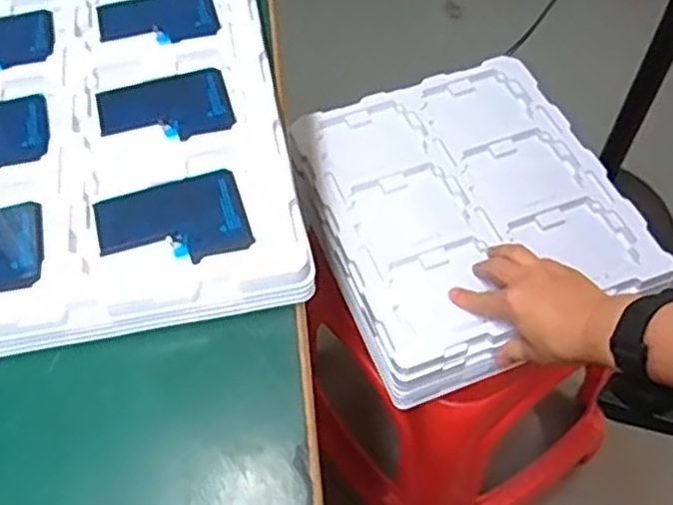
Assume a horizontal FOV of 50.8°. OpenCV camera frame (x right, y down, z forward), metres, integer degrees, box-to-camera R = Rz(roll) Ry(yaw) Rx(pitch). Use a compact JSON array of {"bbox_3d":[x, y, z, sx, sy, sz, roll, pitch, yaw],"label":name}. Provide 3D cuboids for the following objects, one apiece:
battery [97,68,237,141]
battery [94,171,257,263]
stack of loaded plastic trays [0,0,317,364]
[{"bbox_3d":[-0.118,-0.099,0.489,0.088,0.006,0.069,-15,56,-7],"label":"battery"},{"bbox_3d":[-0.099,-0.018,0.433,0.089,0.004,0.065,-15,56,-7],"label":"battery"},{"bbox_3d":[-0.176,-0.080,0.488,0.274,0.039,0.315,-11,55,-4],"label":"stack of loaded plastic trays"}]

